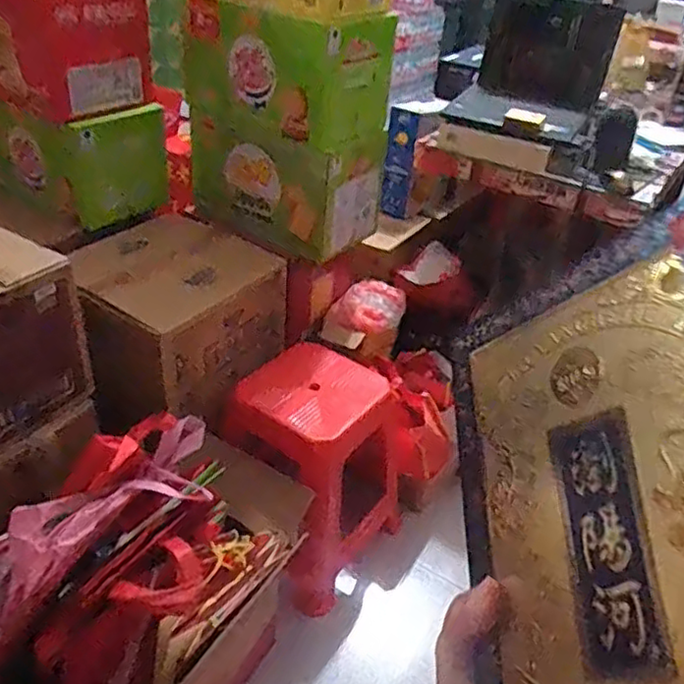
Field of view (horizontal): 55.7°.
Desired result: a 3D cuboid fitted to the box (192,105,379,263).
[{"bbox_3d":[-0.145,-0.404,1.587,0.415,0.287,0.250,24,39,25],"label":"box"}]

